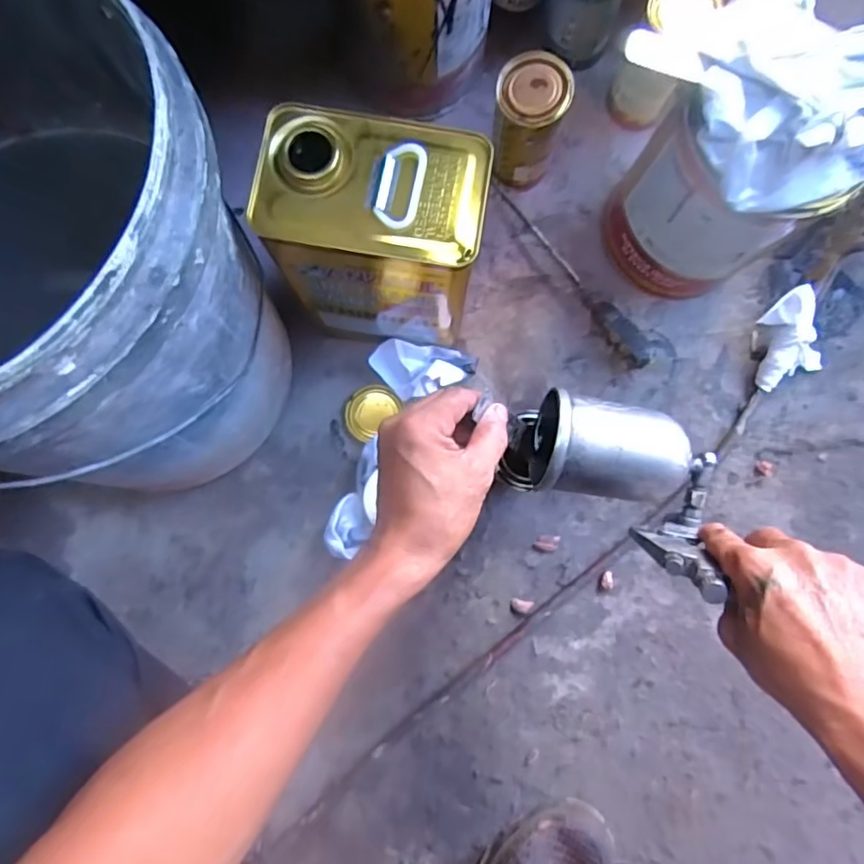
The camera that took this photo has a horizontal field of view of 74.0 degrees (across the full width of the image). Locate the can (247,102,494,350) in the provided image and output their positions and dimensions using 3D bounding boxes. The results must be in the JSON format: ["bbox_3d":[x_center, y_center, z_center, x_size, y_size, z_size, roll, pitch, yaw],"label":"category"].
[{"bbox_3d":[-0.045,-0.162,0.536,0.175,0.248,0.125,9,85,0],"label":"can"}]

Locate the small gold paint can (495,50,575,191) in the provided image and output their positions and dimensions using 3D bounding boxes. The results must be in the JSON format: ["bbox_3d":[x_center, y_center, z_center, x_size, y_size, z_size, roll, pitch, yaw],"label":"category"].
[{"bbox_3d":[0.099,-0.320,0.610,0.073,0.135,0.075,0,85,-1],"label":"small gold paint can"}]

